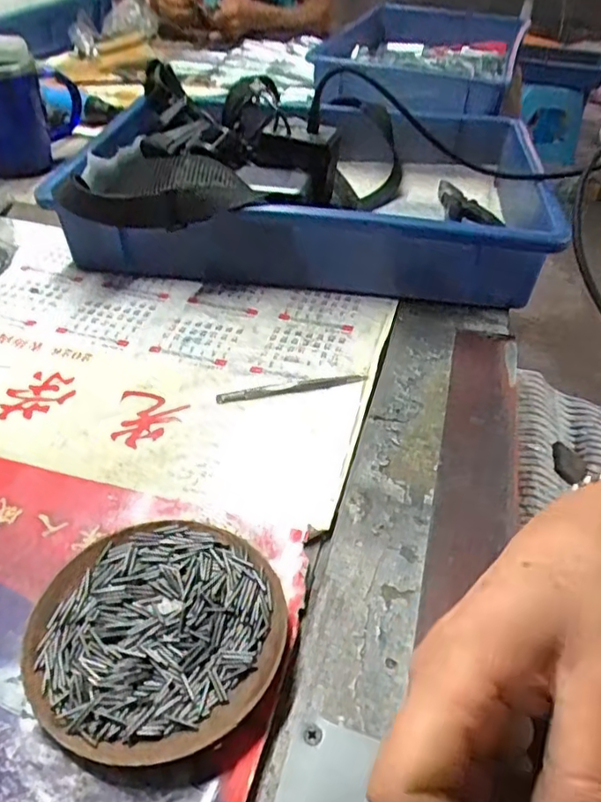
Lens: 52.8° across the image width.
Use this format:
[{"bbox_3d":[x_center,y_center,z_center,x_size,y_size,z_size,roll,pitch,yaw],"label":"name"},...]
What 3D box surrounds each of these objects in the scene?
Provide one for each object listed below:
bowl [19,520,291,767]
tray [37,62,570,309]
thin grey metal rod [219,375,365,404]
[{"bbox_3d":[-0.067,0.111,0.291,0.114,0.016,0.113,1,42,-1],"label":"bowl"},{"bbox_3d":[0.014,-0.219,0.599,0.424,0.105,0.316,3,42,1],"label":"tray"},{"bbox_3d":[-0.006,-0.009,0.434,0.107,0.004,0.010,-7,43,-10],"label":"thin grey metal rod"}]

